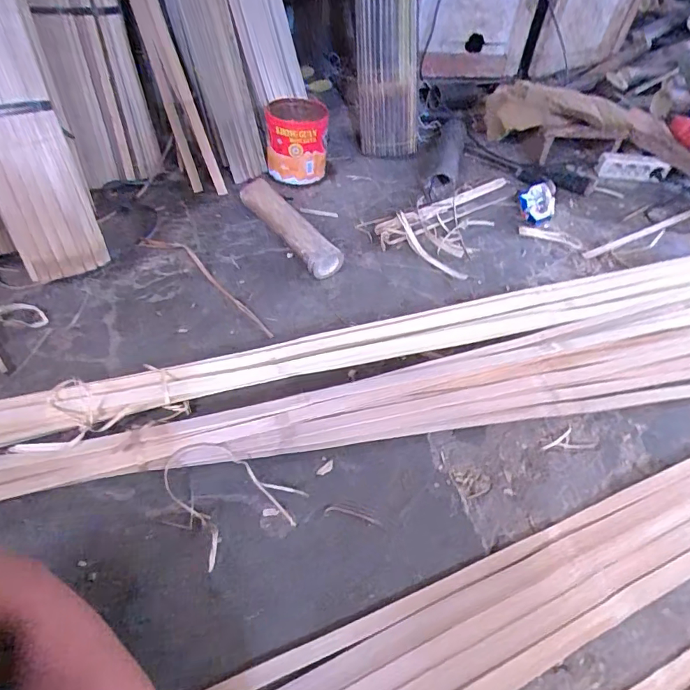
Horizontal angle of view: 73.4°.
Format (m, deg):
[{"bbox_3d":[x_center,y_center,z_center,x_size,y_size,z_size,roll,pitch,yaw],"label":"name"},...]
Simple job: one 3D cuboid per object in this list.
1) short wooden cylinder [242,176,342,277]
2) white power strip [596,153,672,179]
[{"bbox_3d":[-0.130,-0.263,1.005,0.079,0.067,0.346,-27,56,-27],"label":"short wooden cylinder"},{"bbox_3d":[0.819,-0.508,1.324,0.198,0.045,0.065,2,48,-2],"label":"white power strip"}]

